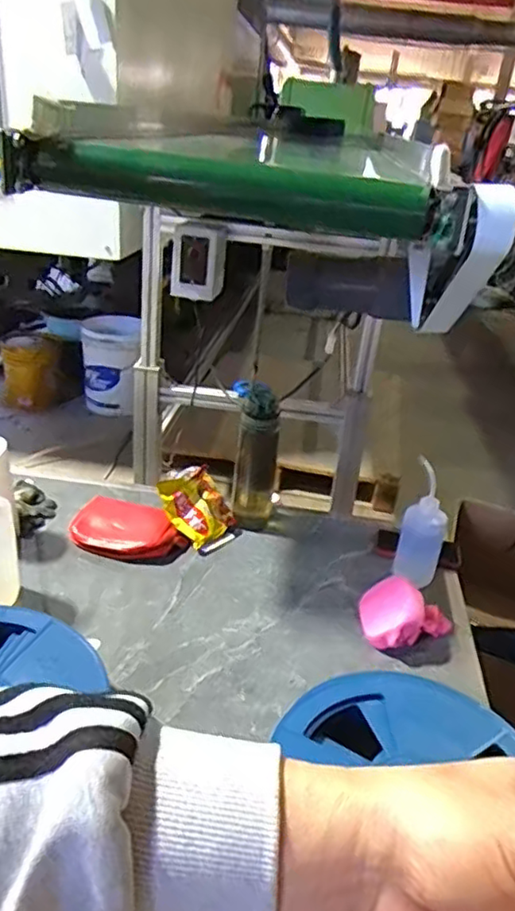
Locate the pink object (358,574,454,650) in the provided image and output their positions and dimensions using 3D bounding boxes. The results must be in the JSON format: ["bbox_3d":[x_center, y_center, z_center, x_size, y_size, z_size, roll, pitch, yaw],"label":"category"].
[{"bbox_3d":[0.223,0.242,1.000,0.138,0.082,0.122,-13,33,-32],"label":"pink object"}]

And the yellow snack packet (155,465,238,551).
[{"bbox_3d":[-0.120,0.094,1.185,0.120,0.053,0.151,-33,91,-37],"label":"yellow snack packet"}]

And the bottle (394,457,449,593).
[{"bbox_3d":[0.288,0.123,1.079,0.075,0.203,0.066,18,30,21],"label":"bottle"}]

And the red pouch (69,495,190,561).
[{"bbox_3d":[-0.235,0.136,1.133,0.213,0.049,0.109,10,28,8],"label":"red pouch"}]

